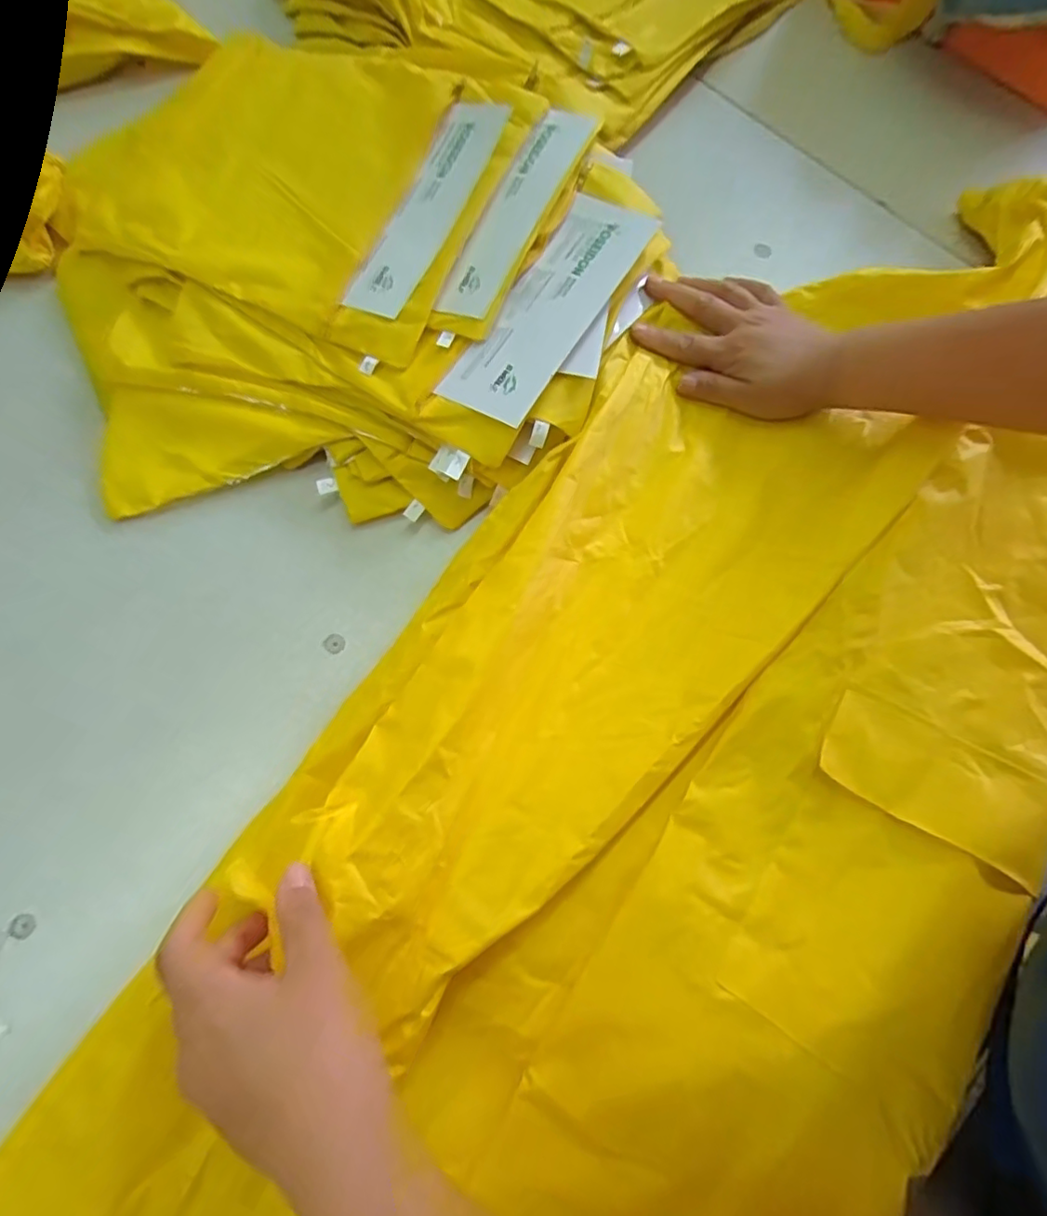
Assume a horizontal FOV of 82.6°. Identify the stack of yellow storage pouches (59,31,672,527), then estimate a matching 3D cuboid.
[{"bbox_3d":[-0.165,-0.262,0.458,0.491,0.039,0.423,23,75,4],"label":"stack of yellow storage pouches"}]

